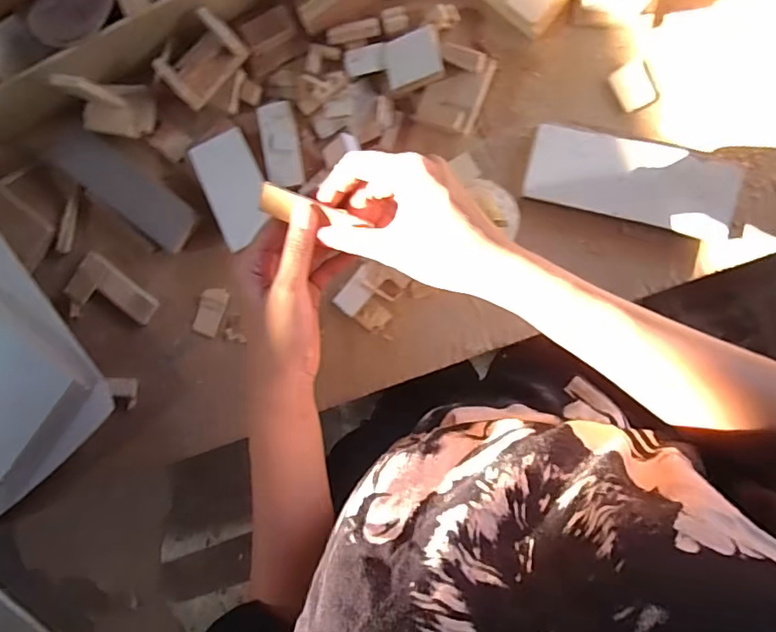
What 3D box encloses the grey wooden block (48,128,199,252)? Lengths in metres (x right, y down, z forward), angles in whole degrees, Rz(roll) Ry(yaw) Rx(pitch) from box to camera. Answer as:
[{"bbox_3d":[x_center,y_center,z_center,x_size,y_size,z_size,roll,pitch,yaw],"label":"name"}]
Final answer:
[{"bbox_3d":[-0.265,-0.127,0.536,0.150,0.022,0.050,39,97,2],"label":"grey wooden block"}]

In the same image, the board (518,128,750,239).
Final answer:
[{"bbox_3d":[0.229,-0.127,0.504,0.189,0.020,0.069,15,95,5],"label":"board"}]

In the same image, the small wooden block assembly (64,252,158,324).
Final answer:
[{"bbox_3d":[-0.293,-0.017,0.561,0.092,0.011,0.064,37,97,2],"label":"small wooden block assembly"}]

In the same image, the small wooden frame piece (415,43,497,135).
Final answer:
[{"bbox_3d":[0.065,-0.214,0.507,0.054,0.031,0.067,22,96,4],"label":"small wooden frame piece"}]

